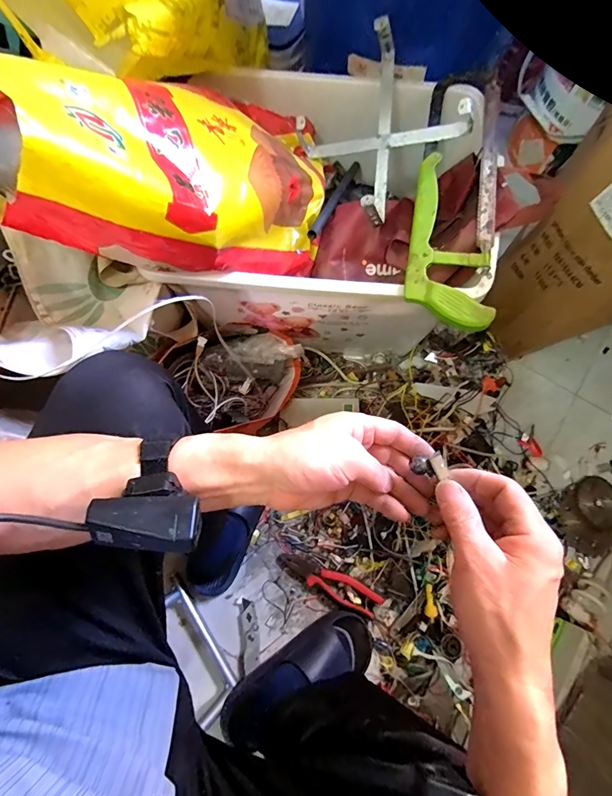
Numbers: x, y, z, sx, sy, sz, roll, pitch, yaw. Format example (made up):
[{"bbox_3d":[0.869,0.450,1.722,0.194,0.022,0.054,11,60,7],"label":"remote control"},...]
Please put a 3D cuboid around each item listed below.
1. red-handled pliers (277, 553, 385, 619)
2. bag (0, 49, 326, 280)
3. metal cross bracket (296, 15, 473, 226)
[{"bbox_3d":[0.043,0.340,0.688,0.200,0.018,0.048,28,78,7],"label":"red-handled pliers"},{"bbox_3d":[-0.129,-0.272,0.489,0.199,0.157,0.463,45,41,11],"label":"bag"},{"bbox_3d":[0.112,-0.413,0.563,0.202,0.105,0.205,-45,77,17],"label":"metal cross bracket"}]

